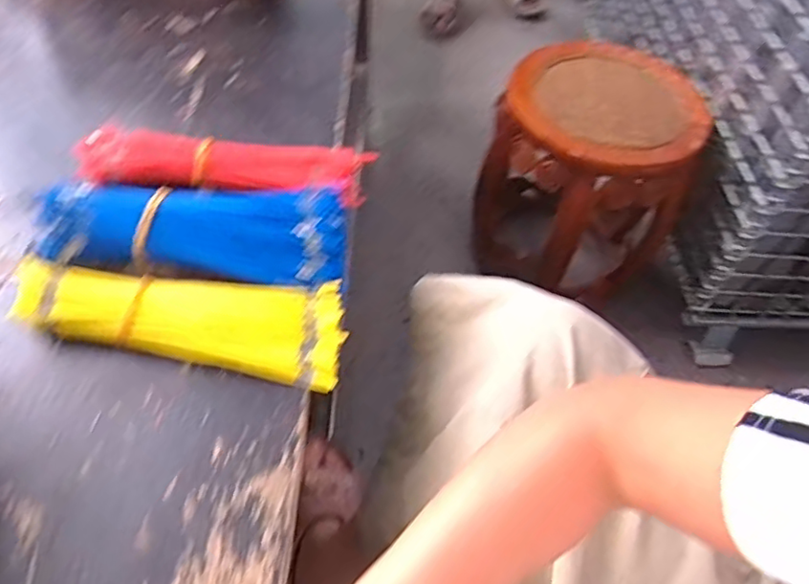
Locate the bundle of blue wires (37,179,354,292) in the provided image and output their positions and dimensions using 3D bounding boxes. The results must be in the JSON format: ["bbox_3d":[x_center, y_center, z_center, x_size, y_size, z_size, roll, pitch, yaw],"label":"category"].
[{"bbox_3d":[-0.169,-0.055,0.498,0.241,0.044,0.103,2,54,-3],"label":"bundle of blue wires"}]

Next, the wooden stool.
[{"bbox_3d":[0.315,-0.199,1.100,0.350,0.378,0.289,15,54,6],"label":"wooden stool"}]

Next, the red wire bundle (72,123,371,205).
[{"bbox_3d":[-0.162,-0.115,0.554,0.254,0.029,0.057,5,54,-1],"label":"red wire bundle"}]

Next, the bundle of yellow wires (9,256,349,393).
[{"bbox_3d":[-0.165,0.013,0.458,0.242,0.027,0.076,10,54,2],"label":"bundle of yellow wires"}]

